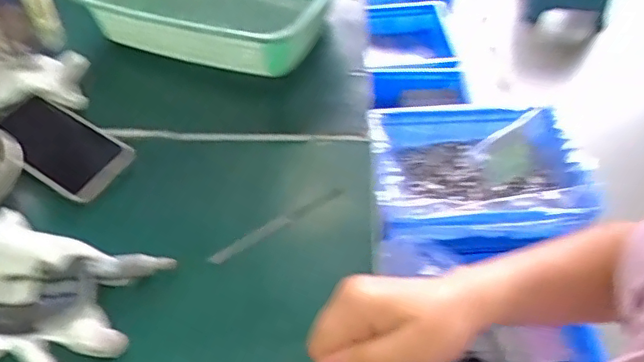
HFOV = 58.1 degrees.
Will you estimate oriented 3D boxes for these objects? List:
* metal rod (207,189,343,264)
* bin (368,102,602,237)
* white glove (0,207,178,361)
[{"bbox_3d":[-0.039,0.040,0.526,0.135,0.007,0.012,-30,55,-21],"label":"metal rod"},{"bbox_3d":[0.299,-0.020,1.151,0.384,0.116,0.302,-2,50,0],"label":"bin"},{"bbox_3d":[-0.239,0.091,0.474,0.185,0.029,0.122,15,52,14],"label":"white glove"}]

